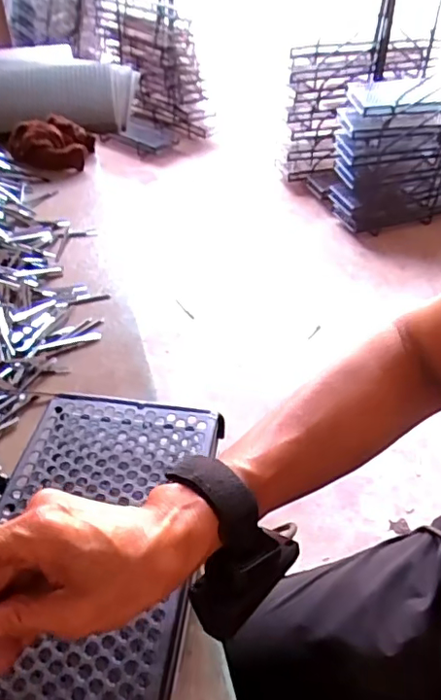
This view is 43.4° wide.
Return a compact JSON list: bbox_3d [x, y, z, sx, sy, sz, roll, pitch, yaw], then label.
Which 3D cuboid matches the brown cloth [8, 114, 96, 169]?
[{"bbox_3d":[-0.267,-0.321,0.863,0.118,0.058,0.075,0,44,-1],"label":"brown cloth"}]

